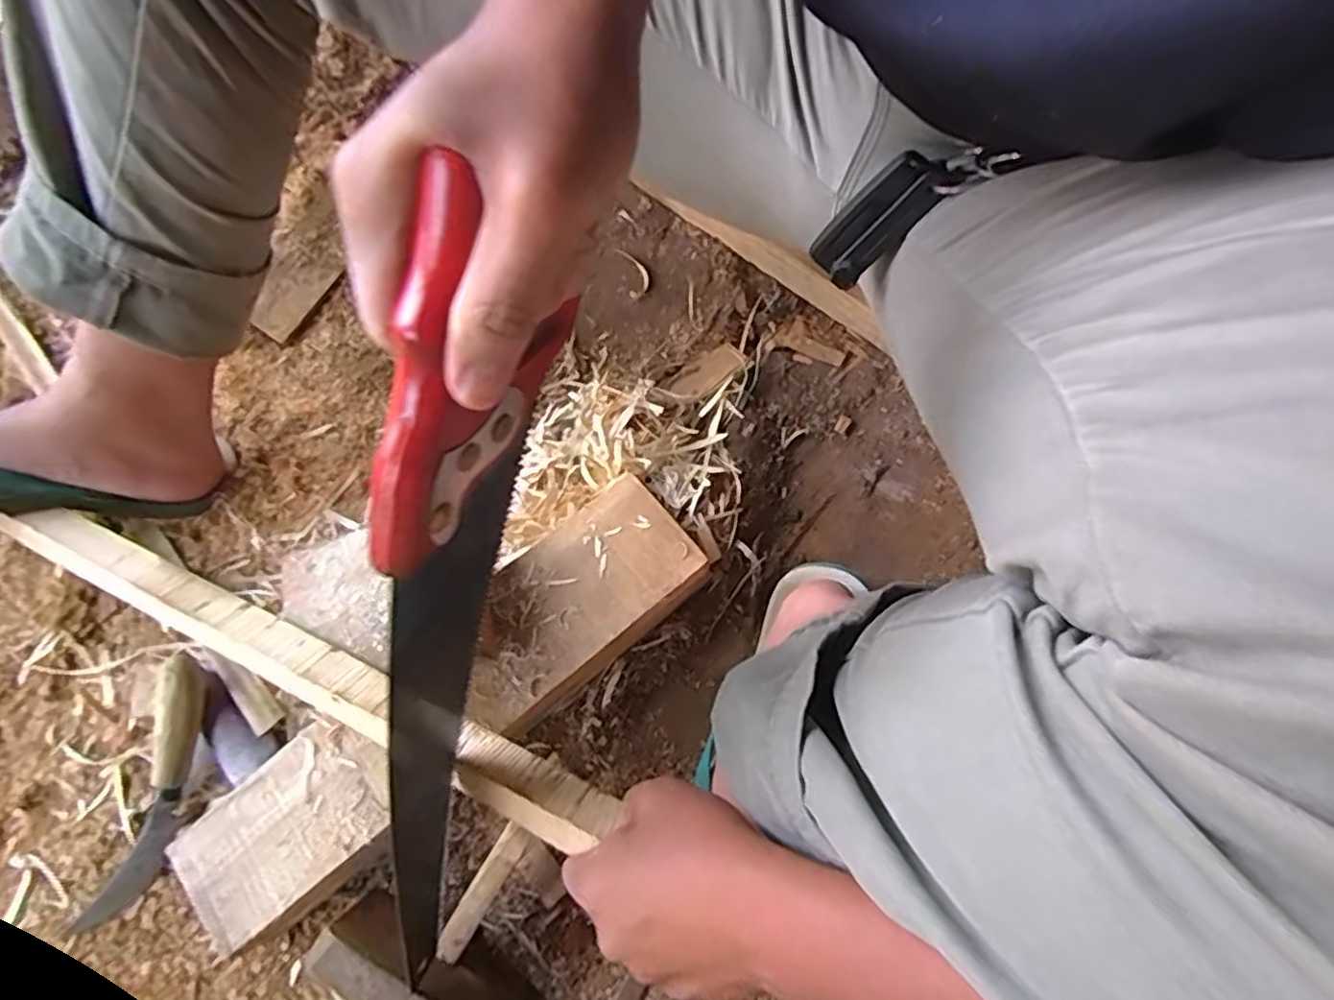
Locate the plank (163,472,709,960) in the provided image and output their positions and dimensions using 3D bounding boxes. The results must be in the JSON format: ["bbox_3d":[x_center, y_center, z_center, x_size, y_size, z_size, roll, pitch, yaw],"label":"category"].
[{"bbox_3d":[-0.150,0.147,0.508,0.407,0.057,0.102,-41,74,-9],"label":"plank"}]

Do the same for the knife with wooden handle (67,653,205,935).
[{"bbox_3d":[-0.369,0.210,0.494,0.036,0.027,0.198,18,91,7],"label":"knife with wooden handle"}]

